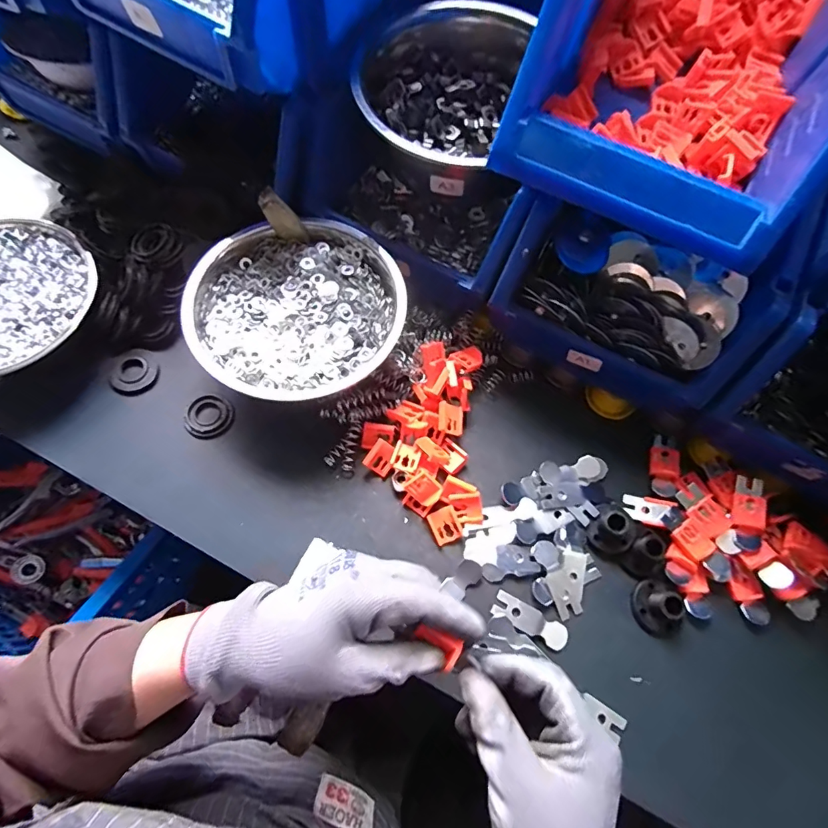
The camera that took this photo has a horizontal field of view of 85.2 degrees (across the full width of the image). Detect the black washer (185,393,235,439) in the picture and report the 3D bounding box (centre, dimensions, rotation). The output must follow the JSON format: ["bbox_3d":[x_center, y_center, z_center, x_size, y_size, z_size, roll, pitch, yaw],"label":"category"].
[{"bbox_3d":[-0.192,0.003,0.424,0.041,0.005,0.043,1,69,-2],"label":"black washer"}]

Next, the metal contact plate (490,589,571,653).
[{"bbox_3d":[0.096,0.170,0.370,0.063,0.004,0.020,27,70,8],"label":"metal contact plate"}]

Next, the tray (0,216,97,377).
[{"bbox_3d":[-0.378,-0.107,0.408,0.163,0.017,0.164,1,69,-2],"label":"tray"}]

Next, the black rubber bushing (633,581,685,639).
[{"bbox_3d":[0.204,0.160,0.369,0.038,0.026,0.043,5,69,-1],"label":"black rubber bushing"}]

